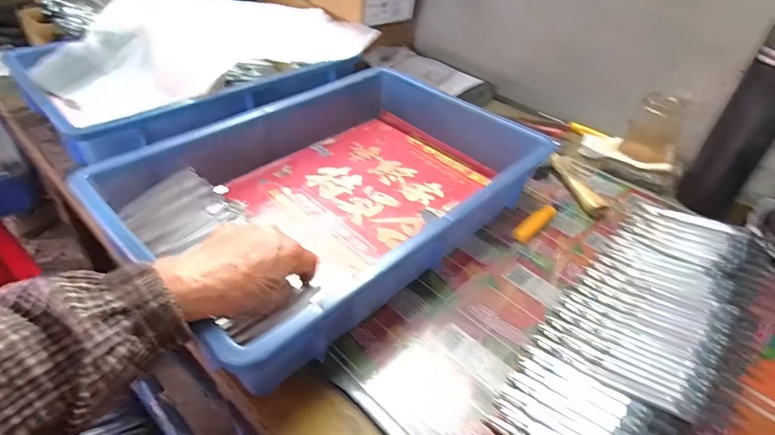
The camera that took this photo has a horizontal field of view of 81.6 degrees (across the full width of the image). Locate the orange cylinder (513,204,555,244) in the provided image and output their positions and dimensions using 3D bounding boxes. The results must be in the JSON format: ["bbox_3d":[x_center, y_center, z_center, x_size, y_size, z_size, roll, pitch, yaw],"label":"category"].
[{"bbox_3d":[0.171,0.007,0.520,0.019,0.016,0.071,34,48,30],"label":"orange cylinder"}]

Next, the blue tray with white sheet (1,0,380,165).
[{"bbox_3d":[-0.276,-0.242,0.684,0.300,0.118,0.454,35,48,30],"label":"blue tray with white sheet"}]

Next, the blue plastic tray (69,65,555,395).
[{"bbox_3d":[-0.046,-0.047,0.517,0.312,0.091,0.457,34,48,30],"label":"blue plastic tray"}]

